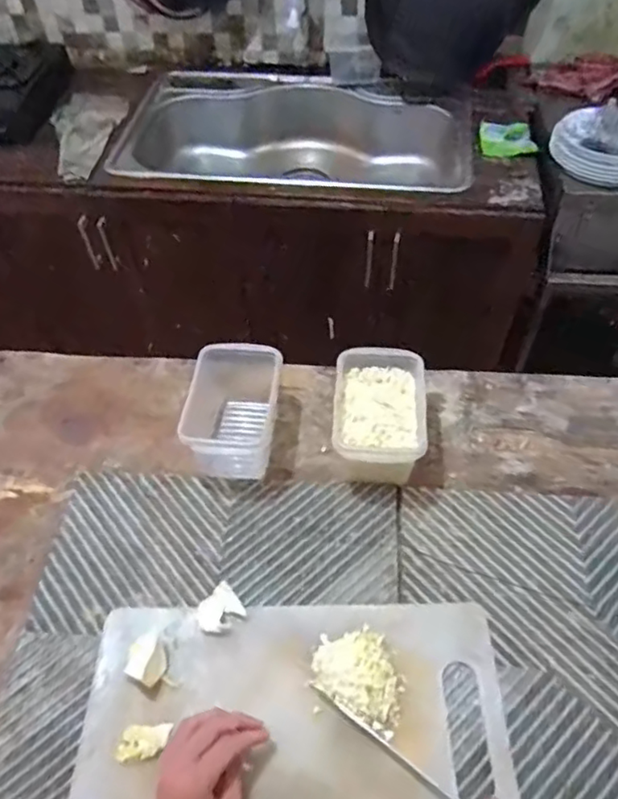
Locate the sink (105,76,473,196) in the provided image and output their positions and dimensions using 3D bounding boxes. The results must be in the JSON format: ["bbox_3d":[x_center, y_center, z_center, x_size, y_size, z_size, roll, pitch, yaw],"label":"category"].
[{"bbox_3d":[-0.033,-0.605,1.524,0.820,0.200,0.484,8,53,9],"label":"sink"}]

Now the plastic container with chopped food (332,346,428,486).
[{"bbox_3d":[0.085,0.024,0.742,0.102,0.096,0.150,2,51,5],"label":"plastic container with chopped food"}]

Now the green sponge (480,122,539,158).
[{"bbox_3d":[0.448,-0.594,1.371,0.116,0.028,0.107,-4,50,1],"label":"green sponge"}]

